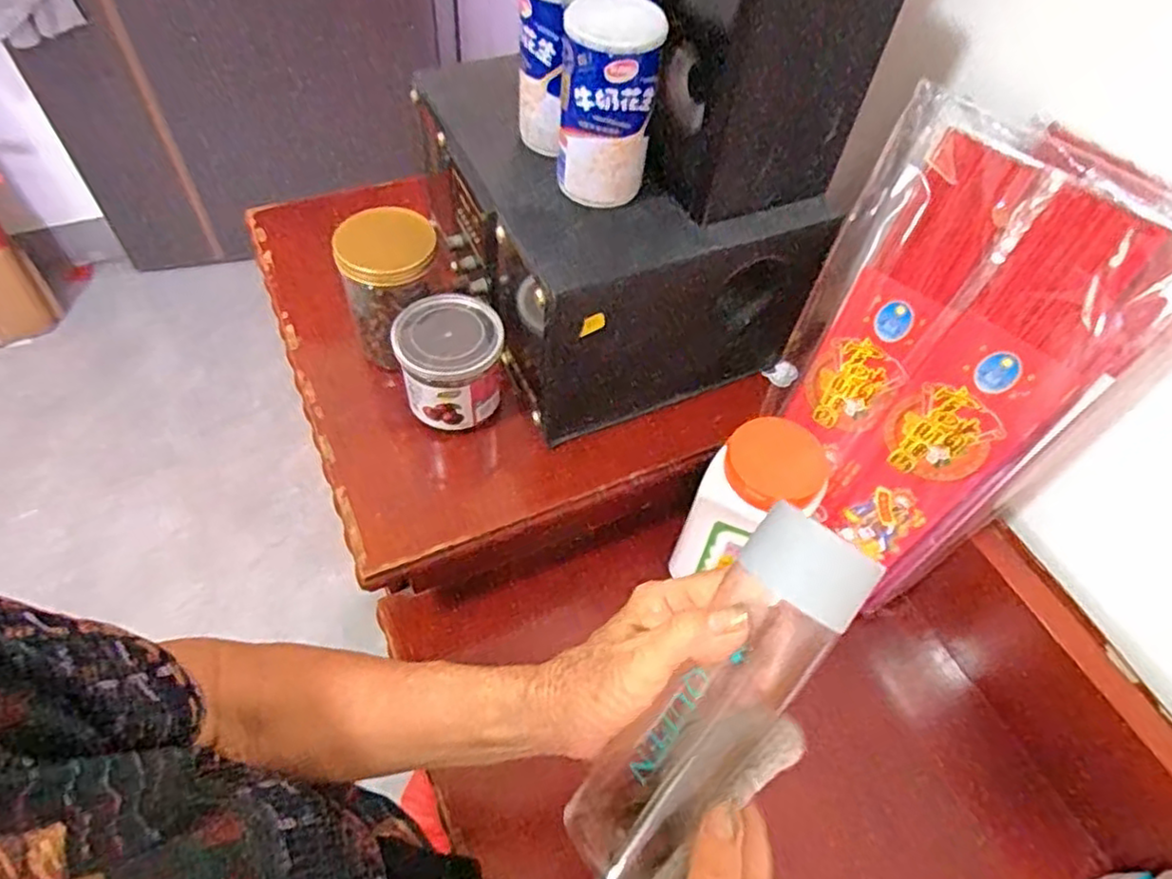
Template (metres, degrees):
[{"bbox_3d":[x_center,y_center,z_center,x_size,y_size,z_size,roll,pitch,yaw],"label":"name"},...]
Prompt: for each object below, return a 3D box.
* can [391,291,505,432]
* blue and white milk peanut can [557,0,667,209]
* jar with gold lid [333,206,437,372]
[{"bbox_3d":[-0.113,-0.060,0.578,0.088,0.086,0.087,2,55,-4],"label":"can"},{"bbox_3d":[0.015,-0.234,0.482,0.067,0.119,0.065,0,55,-5],"label":"blue and white milk peanut can"},{"bbox_3d":[-0.165,-0.125,0.591,0.080,0.123,0.075,34,59,18],"label":"jar with gold lid"}]

